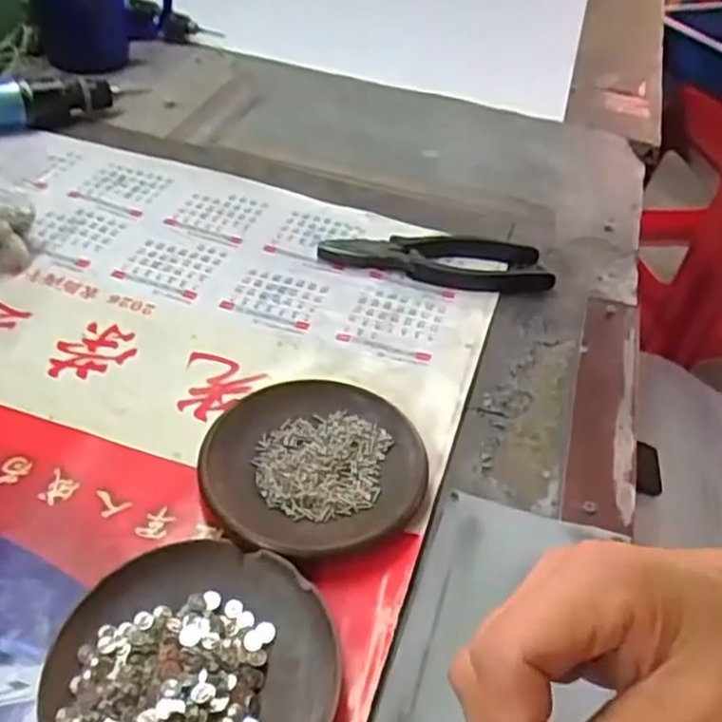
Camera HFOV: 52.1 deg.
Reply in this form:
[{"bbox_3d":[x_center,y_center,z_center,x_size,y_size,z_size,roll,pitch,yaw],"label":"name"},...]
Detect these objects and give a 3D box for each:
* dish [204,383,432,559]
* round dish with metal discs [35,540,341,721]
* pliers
[{"bbox_3d":[-0.025,0.055,0.385,0.111,0.017,0.108,3,42,-3],"label":"dish"},{"bbox_3d":[-0.068,0.126,0.301,0.113,0.020,0.112,3,42,-3],"label":"round dish with metal discs"},{"bbox_3d":[0.052,-0.072,0.529,0.161,0.017,0.049,6,42,1],"label":"pliers"}]

